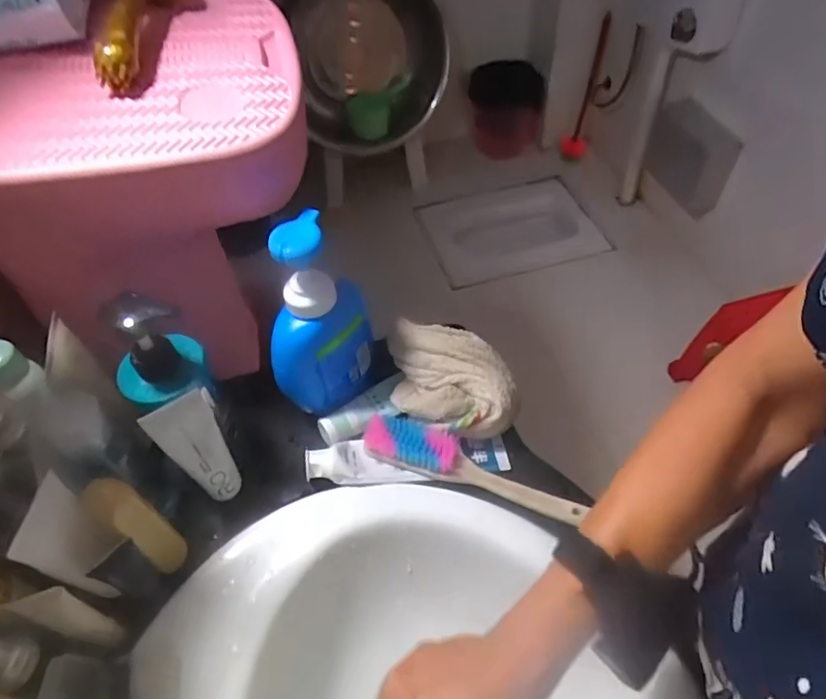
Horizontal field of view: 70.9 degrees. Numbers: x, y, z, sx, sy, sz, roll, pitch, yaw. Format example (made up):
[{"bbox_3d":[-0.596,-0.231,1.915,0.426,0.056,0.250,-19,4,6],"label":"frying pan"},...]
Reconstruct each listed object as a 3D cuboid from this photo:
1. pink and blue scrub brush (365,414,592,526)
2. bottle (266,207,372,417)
[{"bbox_3d":[0.049,0.107,0.554,0.205,0.030,0.046,15,54,16],"label":"pink and blue scrub brush"},{"bbox_3d":[-0.088,-0.023,0.542,0.104,0.203,0.050,-36,57,-23],"label":"bottle"}]

